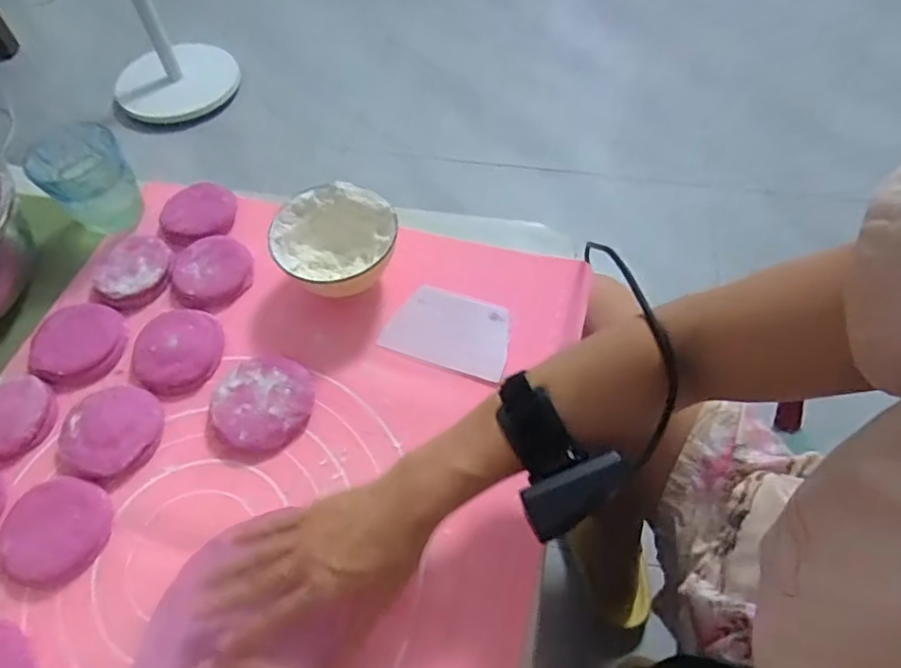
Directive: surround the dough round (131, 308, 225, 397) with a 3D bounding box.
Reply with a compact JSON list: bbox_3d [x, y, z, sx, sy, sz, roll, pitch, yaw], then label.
[{"bbox_3d":[-0.248,0.015,0.543,0.072,0.022,0.080,-4,59,-2],"label":"dough round"}]

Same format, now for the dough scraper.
[{"bbox_3d":[0.002,-0.005,0.560,0.112,0.010,0.081,19,56,10],"label":"dough scraper"}]

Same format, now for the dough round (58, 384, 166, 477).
[{"bbox_3d":[-0.285,0.080,0.503,0.078,0.019,0.077,0,59,0],"label":"dough round"}]

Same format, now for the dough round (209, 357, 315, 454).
[{"bbox_3d":[-0.161,0.058,0.513,0.082,0.018,0.082,0,59,0],"label":"dough round"}]

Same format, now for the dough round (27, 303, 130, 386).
[{"bbox_3d":[-0.344,0.007,0.553,0.080,0.022,0.068,-34,65,-18],"label":"dough round"}]

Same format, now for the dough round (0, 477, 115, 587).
[{"bbox_3d":[-0.307,0.152,0.462,0.076,0.016,0.076,0,59,0],"label":"dough round"}]

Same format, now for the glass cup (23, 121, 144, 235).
[{"bbox_3d":[-0.371,-0.156,0.612,0.082,0.074,0.085,0,59,0],"label":"glass cup"}]

